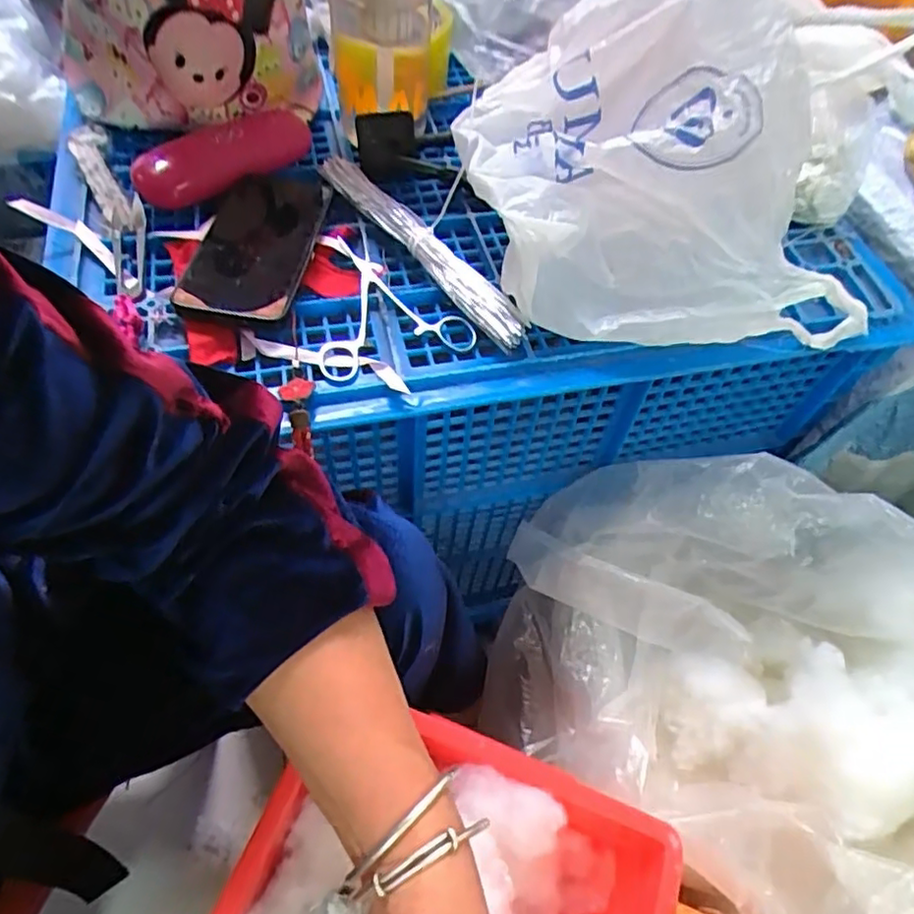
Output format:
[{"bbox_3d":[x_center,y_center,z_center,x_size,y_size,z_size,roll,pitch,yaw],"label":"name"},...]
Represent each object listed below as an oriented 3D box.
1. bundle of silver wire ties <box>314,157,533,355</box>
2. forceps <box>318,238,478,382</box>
[{"bbox_3d":[-0.032,-0.172,0.490,0.026,0.022,0.250,-30,65,-21],"label":"bundle of silver wire ties"},{"bbox_3d":[-0.057,-0.114,0.462,0.111,0.017,0.119,-16,60,-14],"label":"forceps"}]

